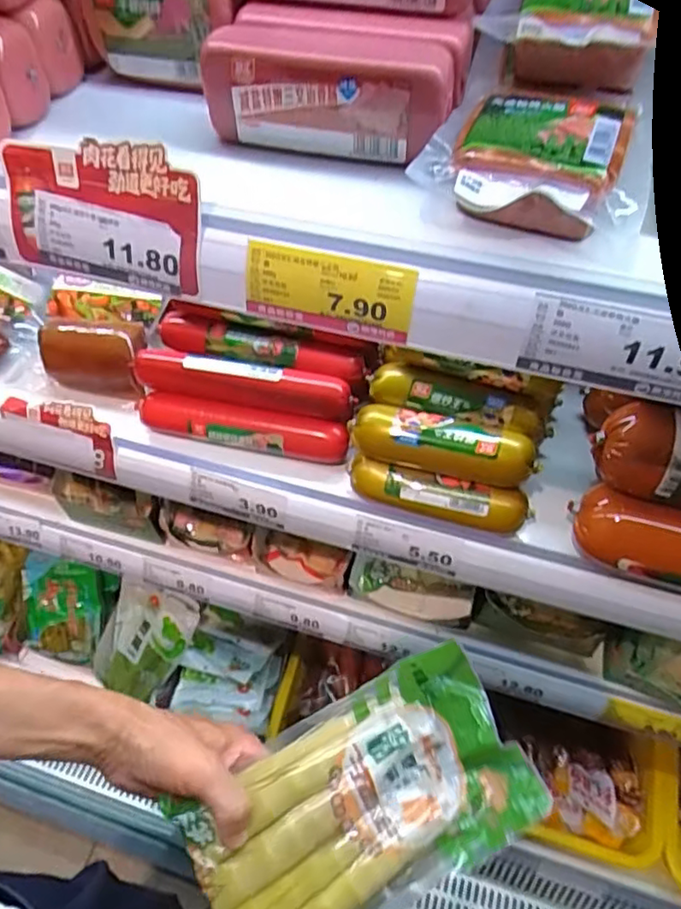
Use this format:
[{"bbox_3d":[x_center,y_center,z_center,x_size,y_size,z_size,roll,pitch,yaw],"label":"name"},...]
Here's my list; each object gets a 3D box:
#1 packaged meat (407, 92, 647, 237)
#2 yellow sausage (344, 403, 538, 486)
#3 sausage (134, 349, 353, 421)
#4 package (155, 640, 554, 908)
[{"bbox_3d":[0.091,-0.146,0.314,0.089,0.037,0.080,18,56,13],"label":"packaged meat"},{"bbox_3d":[0.075,-0.007,0.473,0.134,0.034,0.040,11,55,8],"label":"yellow sausage"},{"bbox_3d":[-0.084,-0.059,0.524,0.187,0.029,0.029,11,55,8],"label":"sausage"},{"bbox_3d":[0.013,0.237,0.417,0.221,0.030,0.130,-27,73,-8],"label":"package"}]

